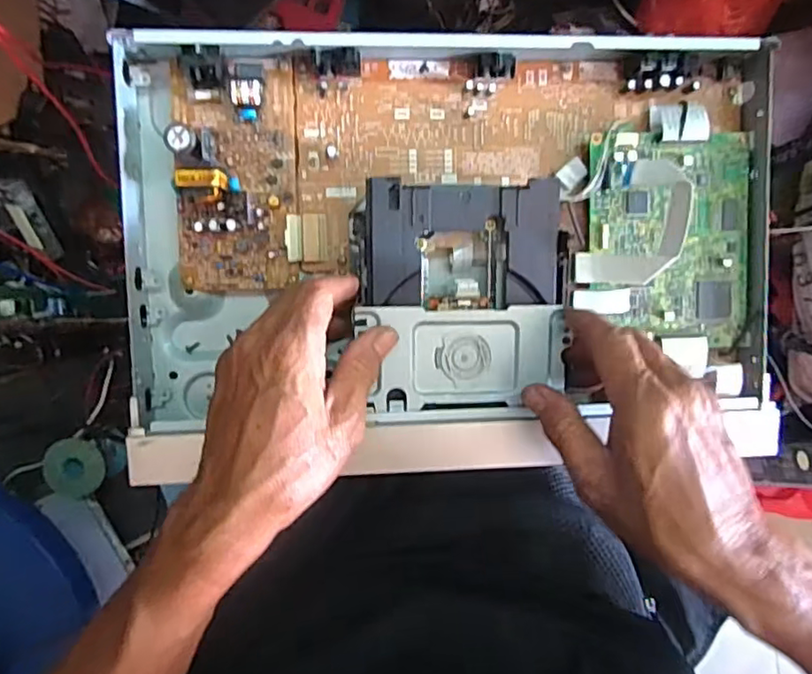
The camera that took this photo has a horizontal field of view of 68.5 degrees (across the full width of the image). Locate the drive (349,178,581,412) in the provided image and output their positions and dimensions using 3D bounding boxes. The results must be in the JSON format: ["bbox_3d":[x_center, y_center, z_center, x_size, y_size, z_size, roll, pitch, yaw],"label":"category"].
[{"bbox_3d":[0.035,-0.025,0.389,0.133,0.043,0.139,-1,91,-3],"label":"drive"}]

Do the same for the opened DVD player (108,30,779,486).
[{"bbox_3d":[0.033,-0.054,0.387,0.413,0.052,0.272,-1,91,-3],"label":"opened DVD player"}]

